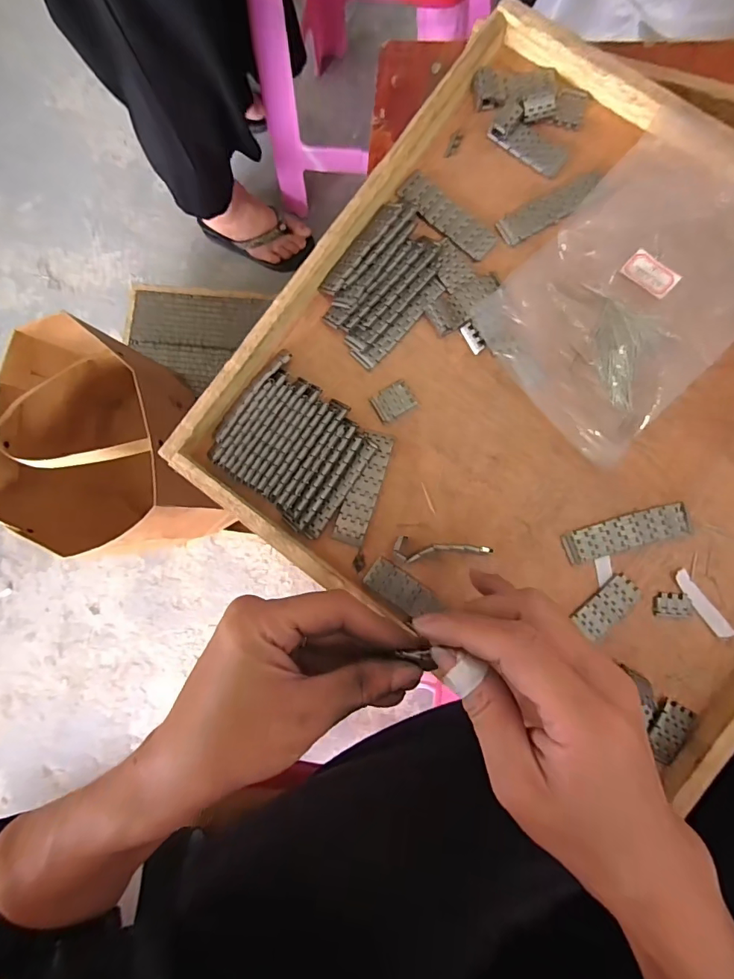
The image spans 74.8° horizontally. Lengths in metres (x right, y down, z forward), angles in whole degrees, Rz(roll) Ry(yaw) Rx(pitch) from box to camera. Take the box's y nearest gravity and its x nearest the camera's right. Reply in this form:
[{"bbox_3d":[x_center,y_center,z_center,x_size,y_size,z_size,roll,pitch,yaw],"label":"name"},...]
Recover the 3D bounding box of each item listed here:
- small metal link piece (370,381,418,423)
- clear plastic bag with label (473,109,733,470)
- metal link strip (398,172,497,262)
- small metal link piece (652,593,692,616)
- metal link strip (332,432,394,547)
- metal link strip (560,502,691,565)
[{"bbox_3d":[0.019,-0.061,0.337,0.028,0.004,0.022,-33,84,1],"label":"small metal link piece"},{"bbox_3d":[0.185,-0.137,0.320,0.135,0.016,0.207,43,96,5],"label":"clear plastic bag with label"},{"bbox_3d":[0.058,-0.195,0.343,0.077,0.005,0.024,42,91,6],"label":"metal link strip"},{"bbox_3d":[0.198,0.075,0.311,0.023,0.004,0.015,1,86,4],"label":"small metal link piece"},{"bbox_3d":[-0.002,-0.001,0.334,0.021,0.004,0.078,17,87,5],"label":"metal link strip"},{"bbox_3d":[0.171,0.029,0.315,0.079,0.007,0.022,-16,85,3],"label":"metal link strip"}]

